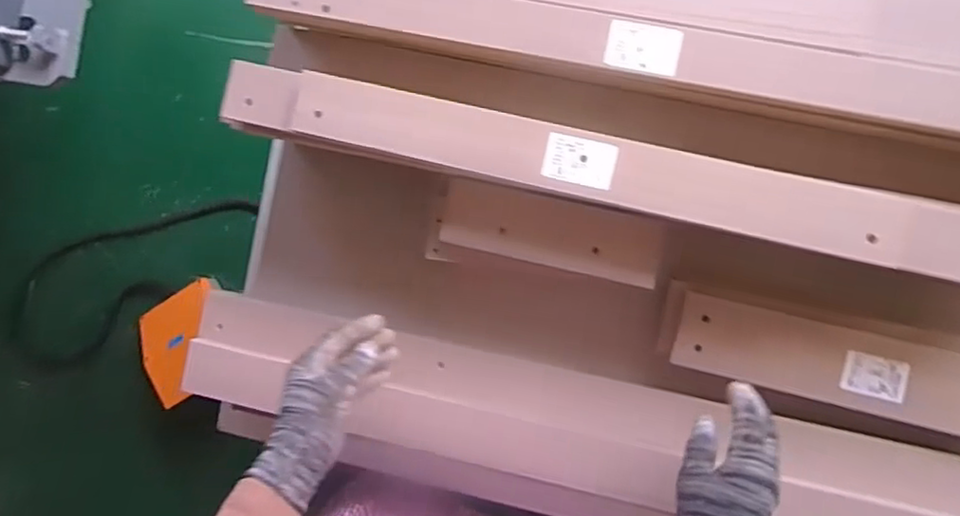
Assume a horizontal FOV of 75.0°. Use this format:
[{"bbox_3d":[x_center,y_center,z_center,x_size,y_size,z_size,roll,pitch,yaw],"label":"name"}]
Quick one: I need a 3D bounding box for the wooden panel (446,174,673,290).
[{"bbox_3d":[0.069,-0.026,0.623,0.216,0.016,0.065,12,92,8],"label":"wooden panel"}]

